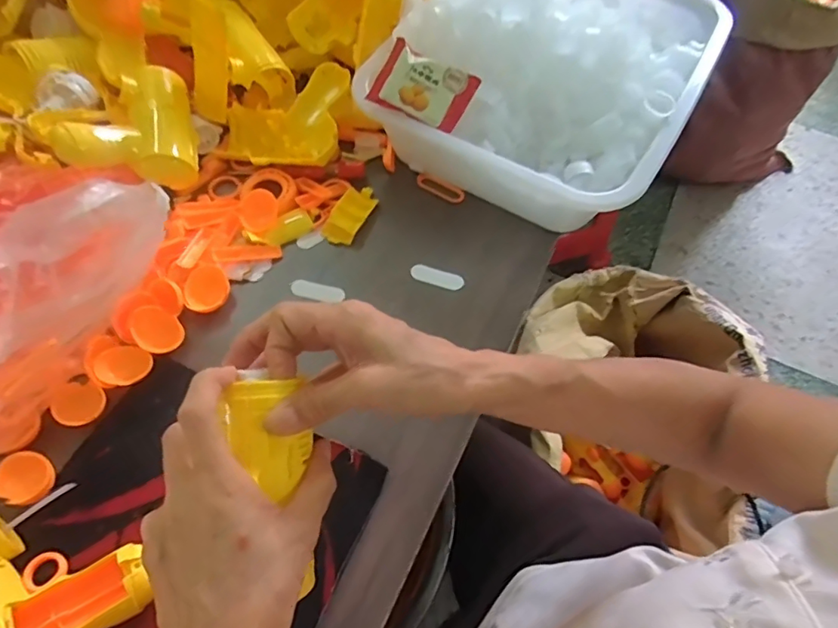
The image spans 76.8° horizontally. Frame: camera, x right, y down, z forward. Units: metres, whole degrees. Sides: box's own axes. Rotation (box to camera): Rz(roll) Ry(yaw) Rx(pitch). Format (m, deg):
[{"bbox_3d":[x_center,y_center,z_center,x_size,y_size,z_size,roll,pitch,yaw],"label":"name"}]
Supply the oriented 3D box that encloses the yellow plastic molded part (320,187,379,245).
[{"bbox_3d":[-0.068,-0.104,0.534,0.033,0.015,0.074,23,61,12],"label":"yellow plastic molded part"}]

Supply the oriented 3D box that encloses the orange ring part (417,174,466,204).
[{"bbox_3d":[0.023,-0.135,0.567,0.057,0.008,0.017,29,63,15],"label":"orange ring part"}]

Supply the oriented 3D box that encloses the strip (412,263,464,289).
[{"bbox_3d":[0.017,-0.036,0.508,0.051,0.004,0.018,16,60,8],"label":"strip"}]

